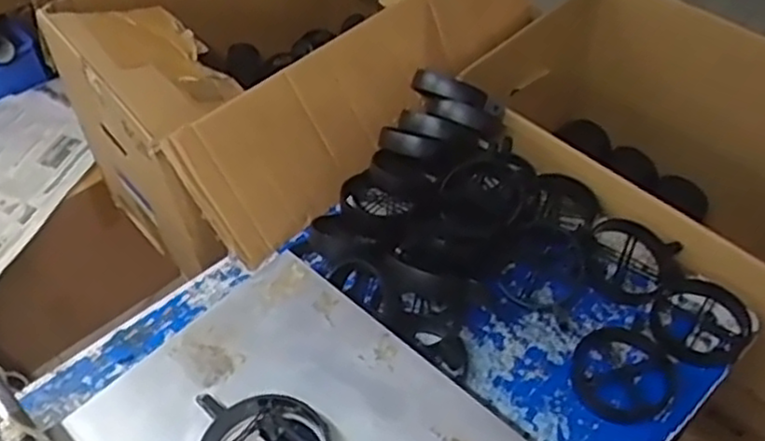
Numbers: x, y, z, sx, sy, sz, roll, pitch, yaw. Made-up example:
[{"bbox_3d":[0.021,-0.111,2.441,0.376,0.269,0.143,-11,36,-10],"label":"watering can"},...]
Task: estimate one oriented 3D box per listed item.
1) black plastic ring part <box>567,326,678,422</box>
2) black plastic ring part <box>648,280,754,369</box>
[{"bbox_3d":[0.251,0.157,0.749,0.103,0.022,0.106,-1,49,1],"label":"black plastic ring part"},{"bbox_3d":[0.349,0.109,0.783,0.101,0.020,0.114,29,55,24],"label":"black plastic ring part"}]

